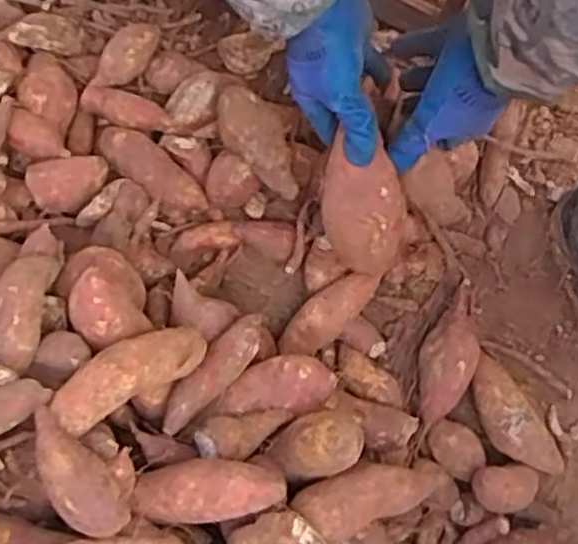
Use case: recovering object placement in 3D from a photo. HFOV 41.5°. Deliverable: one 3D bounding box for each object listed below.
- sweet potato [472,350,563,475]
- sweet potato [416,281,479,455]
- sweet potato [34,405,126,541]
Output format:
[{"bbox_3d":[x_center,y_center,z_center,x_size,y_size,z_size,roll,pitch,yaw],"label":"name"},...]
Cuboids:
[{"bbox_3d":[0.190,0.128,0.658,0.047,0.047,0.114,-29,79,-5],"label":"sweet potato"},{"bbox_3d":[0.136,0.078,0.659,0.045,0.047,0.141,22,79,6],"label":"sweet potato"},{"bbox_3d":[-0.127,0.121,0.468,0.036,0.033,0.084,-21,78,-3],"label":"sweet potato"}]

